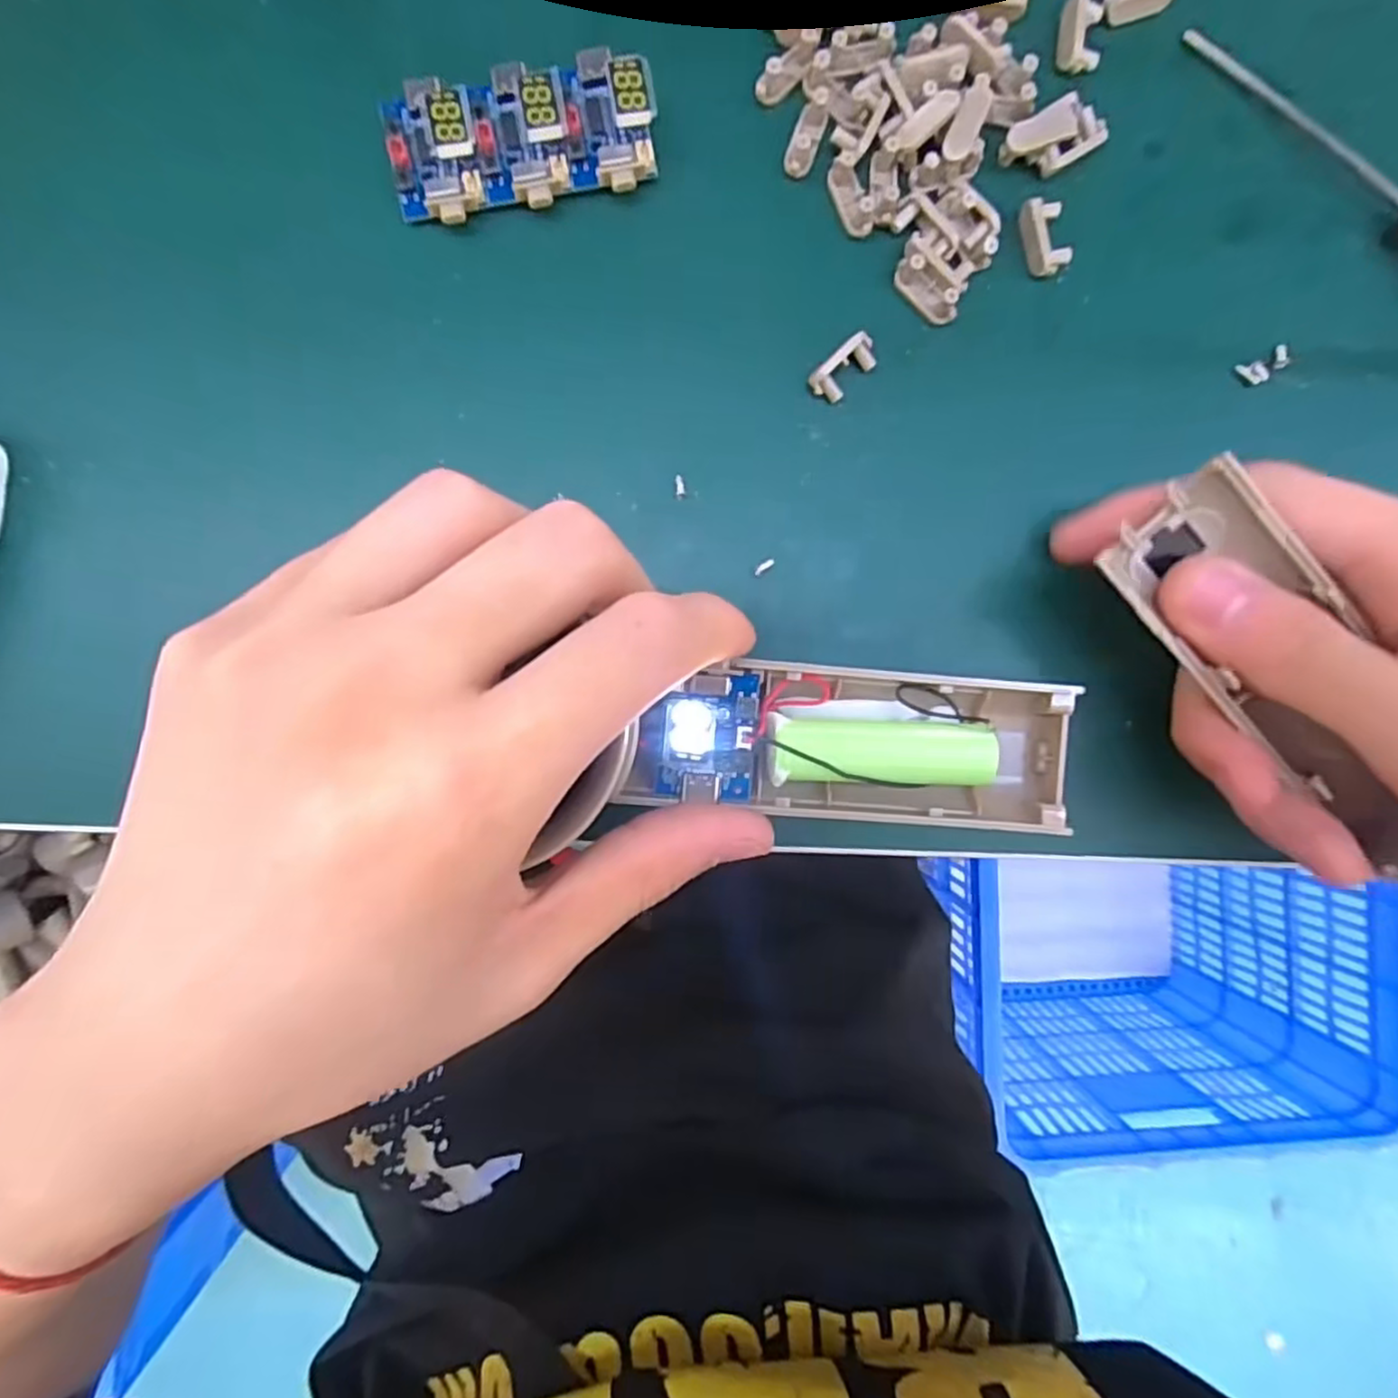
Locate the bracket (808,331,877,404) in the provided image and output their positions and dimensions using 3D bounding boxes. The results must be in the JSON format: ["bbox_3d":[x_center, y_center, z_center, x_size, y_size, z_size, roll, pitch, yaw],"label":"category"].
[{"bbox_3d":[0.039,-0.087,0.185,0.019,0.004,0.009,-43,94,-2],"label":"bracket"}]

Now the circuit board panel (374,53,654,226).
[{"bbox_3d":[-0.044,-0.141,0.174,0.064,0.014,0.033,-11,92,-4],"label":"circuit board panel"}]

